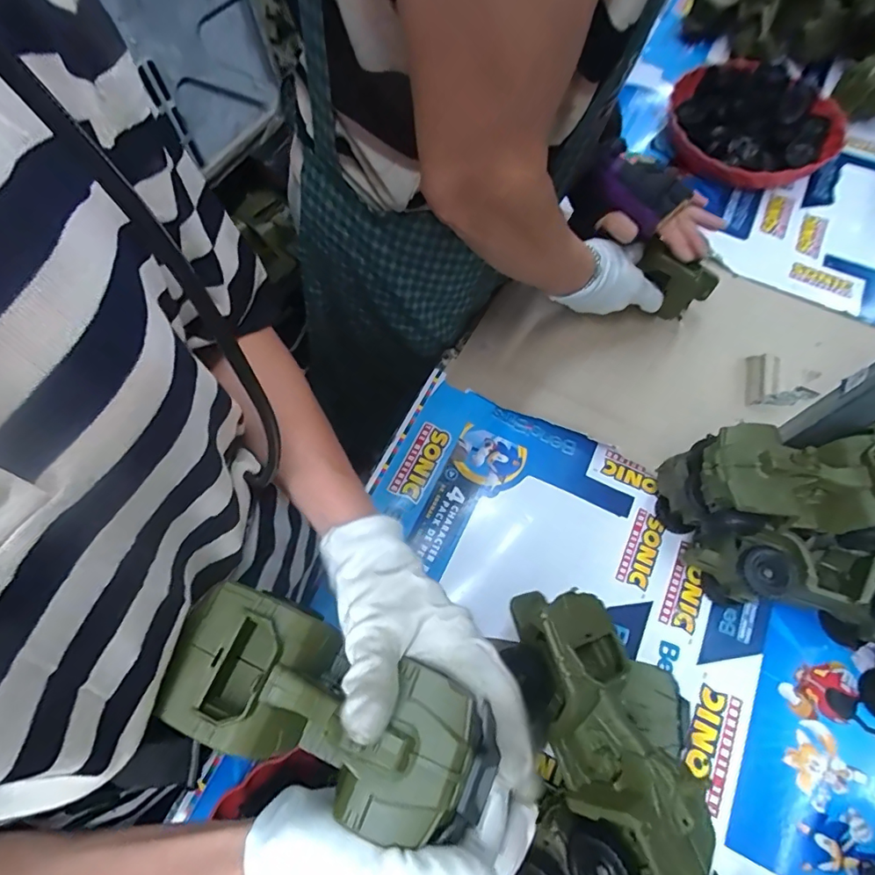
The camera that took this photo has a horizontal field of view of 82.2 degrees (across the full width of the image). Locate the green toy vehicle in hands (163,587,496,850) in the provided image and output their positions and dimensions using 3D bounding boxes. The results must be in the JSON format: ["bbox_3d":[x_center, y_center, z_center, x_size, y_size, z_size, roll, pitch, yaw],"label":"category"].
[{"bbox_3d":[-0.059,0.148,0.275,0.176,0.047,0.076,18,66,17],"label":"green toy vehicle in hands"}]

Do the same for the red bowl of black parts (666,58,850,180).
[{"bbox_3d":[0.461,-0.482,0.753,0.228,0.082,0.249,0,65,0],"label":"red bowl of black parts"}]

